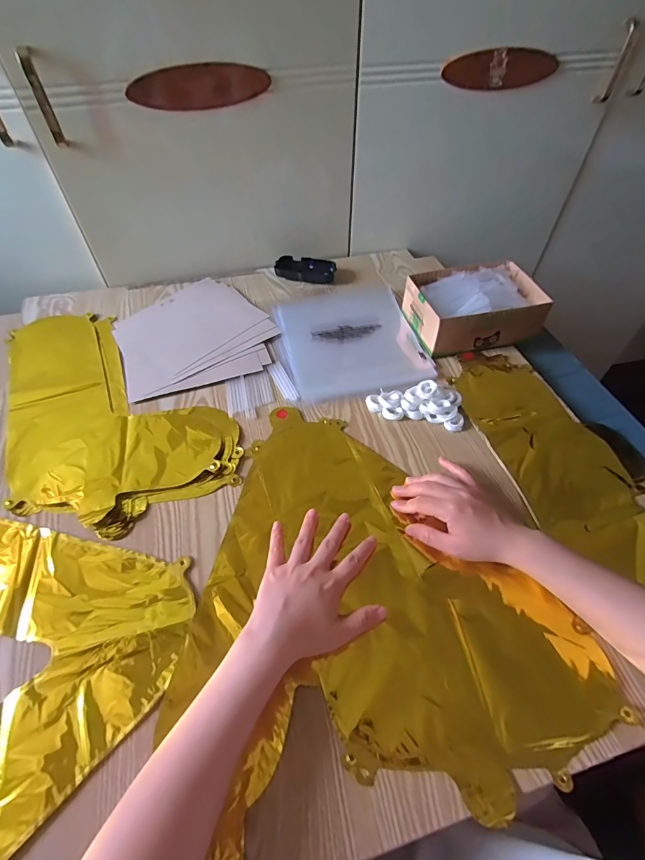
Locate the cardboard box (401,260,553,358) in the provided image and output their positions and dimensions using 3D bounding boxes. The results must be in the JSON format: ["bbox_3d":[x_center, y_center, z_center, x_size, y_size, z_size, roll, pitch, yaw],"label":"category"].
[{"bbox_3d":[0.232,-0.192,0.625,0.183,0.072,0.125,-9,53,-8],"label":"cardboard box"}]

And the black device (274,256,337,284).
[{"bbox_3d":[-0.031,-0.292,0.740,0.108,0.027,0.049,1,52,0],"label":"black device"}]

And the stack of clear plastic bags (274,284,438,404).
[{"bbox_3d":[0.041,-0.150,0.643,0.202,0.017,0.245,-11,53,-9],"label":"stack of clear plastic bags"}]

